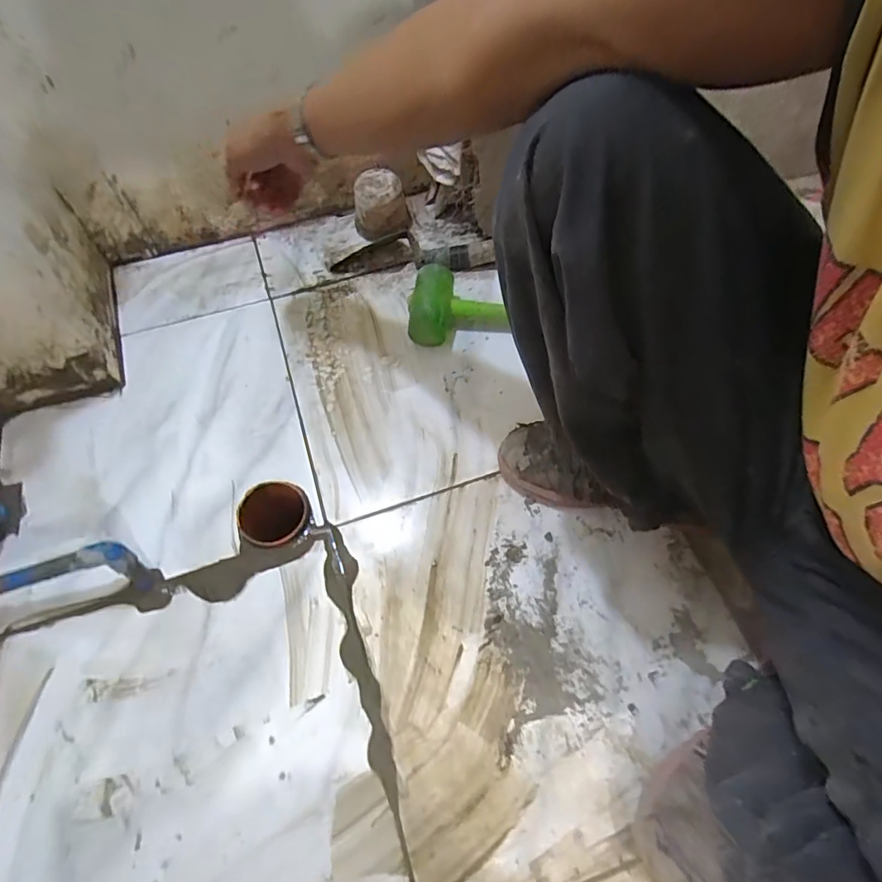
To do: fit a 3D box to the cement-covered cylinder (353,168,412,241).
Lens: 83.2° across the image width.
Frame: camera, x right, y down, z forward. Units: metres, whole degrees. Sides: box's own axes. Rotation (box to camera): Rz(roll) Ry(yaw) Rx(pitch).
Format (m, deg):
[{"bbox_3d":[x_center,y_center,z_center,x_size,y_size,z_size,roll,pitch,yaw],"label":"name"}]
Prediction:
[{"bbox_3d":[-0.099,-0.383,0.816,0.073,0.090,0.079,40,70,21],"label":"cement-covered cylinder"}]

